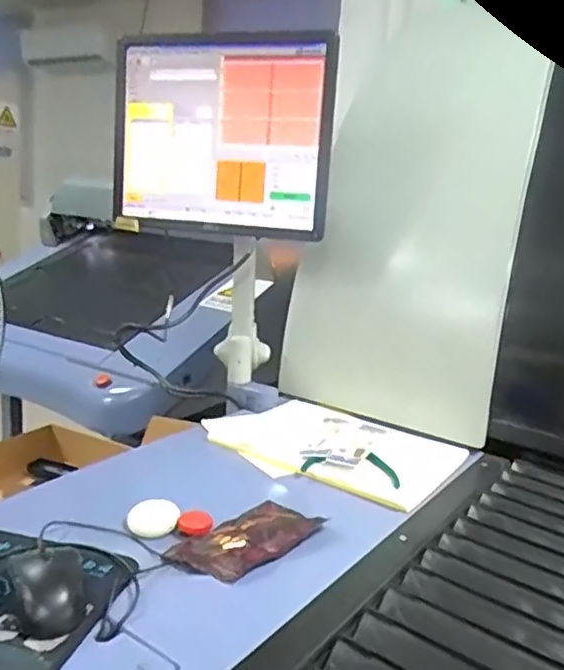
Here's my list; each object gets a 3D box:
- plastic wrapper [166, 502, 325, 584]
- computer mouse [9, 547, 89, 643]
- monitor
[{"bbox_3d":[-0.039,0.212,0.671,0.112,0.013,0.144,2,13,41],"label":"plastic wrapper"},{"bbox_3d":[-0.197,0.210,0.535,0.053,0.031,0.103,-2,14,-28],"label":"computer mouse"},{"bbox_3d":[-0.100,-0.319,1.021,0.363,0.305,0.078,10,14,24],"label":"monitor"}]

